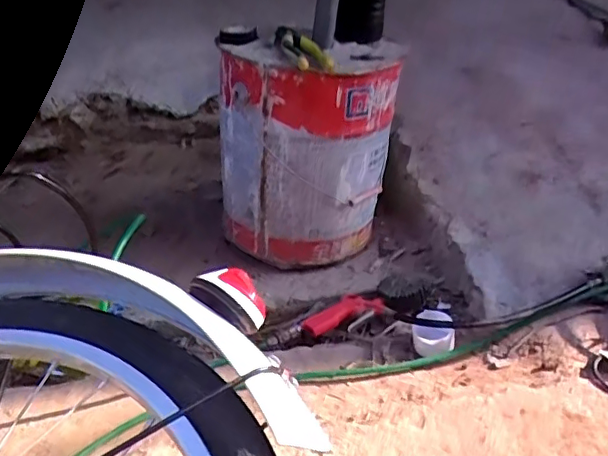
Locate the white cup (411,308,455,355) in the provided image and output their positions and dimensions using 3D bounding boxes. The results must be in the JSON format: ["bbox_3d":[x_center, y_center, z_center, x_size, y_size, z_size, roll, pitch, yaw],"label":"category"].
[{"bbox_3d":[0.186,0.150,0.815,0.058,0.047,0.054,2,34,3],"label":"white cup"}]

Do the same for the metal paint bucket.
[{"bbox_3d":[0.005,-0.127,0.925,0.257,0.358,0.230,10,35,16],"label":"metal paint bucket"}]

